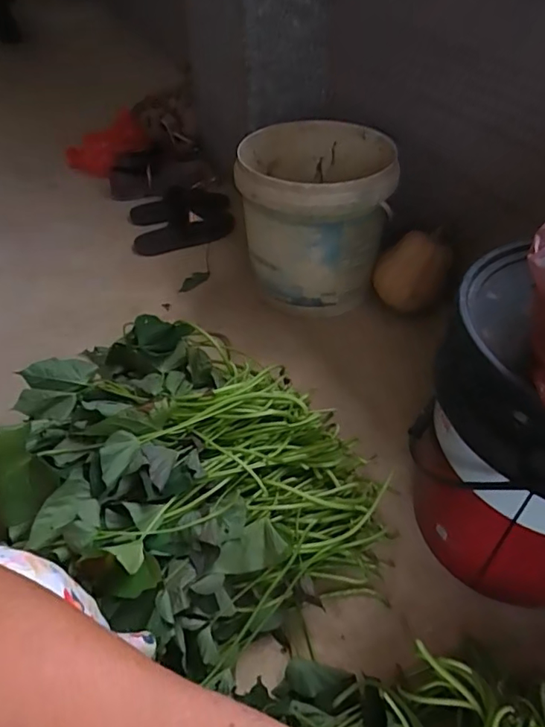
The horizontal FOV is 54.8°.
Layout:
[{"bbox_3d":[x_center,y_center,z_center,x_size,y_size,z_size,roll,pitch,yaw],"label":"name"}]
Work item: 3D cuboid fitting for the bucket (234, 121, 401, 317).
[{"bbox_3d":[0.091,-0.305,1.112,0.290,0.303,0.290,-1,45,1],"label":"bucket"}]

